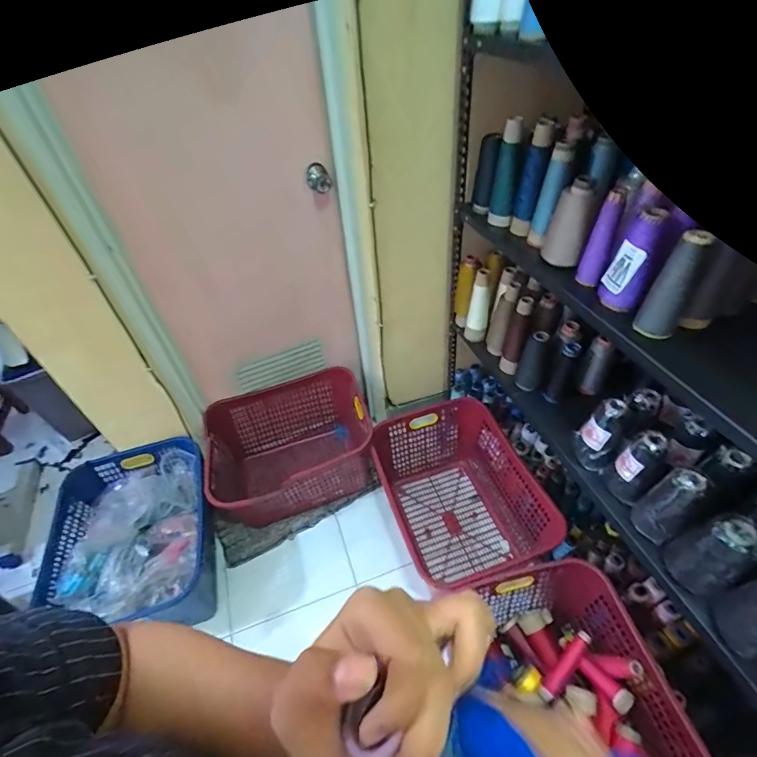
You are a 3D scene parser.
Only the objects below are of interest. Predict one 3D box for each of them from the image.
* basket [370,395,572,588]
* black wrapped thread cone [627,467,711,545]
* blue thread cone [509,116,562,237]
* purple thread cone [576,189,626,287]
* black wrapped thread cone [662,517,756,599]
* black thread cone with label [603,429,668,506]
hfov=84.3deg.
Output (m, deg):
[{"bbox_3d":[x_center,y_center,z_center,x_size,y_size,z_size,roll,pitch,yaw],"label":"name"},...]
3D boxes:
[{"bbox_3d":[0.271,0.390,1.364,0.413,0.288,0.563,-18,46,-12],"label":"basket"},{"bbox_3d":[0.555,0.244,0.803,0.066,0.159,0.084,-34,52,-26],"label":"black wrapped thread cone"},{"bbox_3d":[0.344,-0.442,0.938,0.052,0.230,0.061,-35,52,-26],"label":"blue thread cone"},{"bbox_3d":[0.419,-0.259,0.790,0.048,0.177,0.041,19,50,23],"label":"purple thread cone"},{"bbox_3d":[0.576,0.299,0.722,0.080,0.155,0.096,-22,47,-15],"label":"black wrapped thread cone"},{"bbox_3d":[0.531,0.183,0.869,0.081,0.172,0.073,32,56,31],"label":"black thread cone with label"}]

